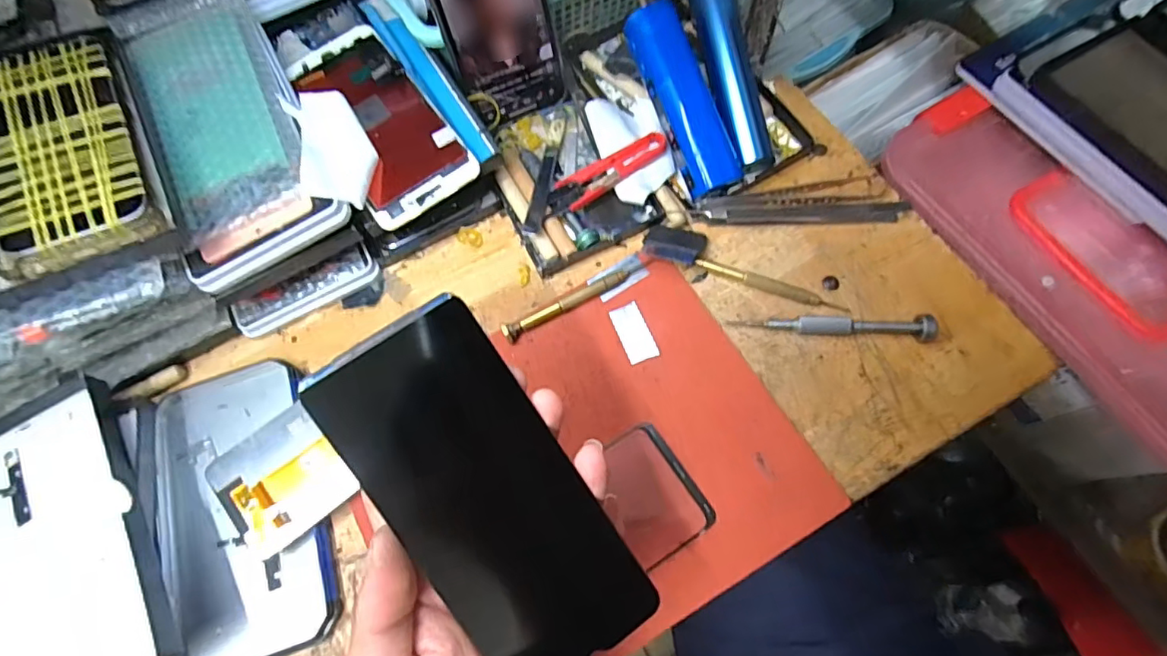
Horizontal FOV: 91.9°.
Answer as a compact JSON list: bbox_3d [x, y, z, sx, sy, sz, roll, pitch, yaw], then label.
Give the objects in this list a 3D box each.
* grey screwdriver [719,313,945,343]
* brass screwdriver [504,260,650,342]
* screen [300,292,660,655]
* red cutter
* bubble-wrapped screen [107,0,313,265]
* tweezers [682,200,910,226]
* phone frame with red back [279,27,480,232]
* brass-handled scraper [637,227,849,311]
[{"bbox_3d":[0.158,-0.003,0.357,0.123,0.019,0.013,4,70,5],"label":"grey screwdriver"},{"bbox_3d":[-0.003,-0.019,0.374,0.108,0.010,0.010,-27,70,-6],"label":"brass screwdriver"},{"bbox_3d":[-0.036,0.068,0.222,0.068,0.007,0.153,-34,97,-10],"label":"screen"},{"bbox_3d":[0.017,-0.110,0.399,0.092,0.014,0.026,-29,70,-7],"label":"red cutter"},{"bbox_3d":[-0.230,-0.138,0.358,0.084,0.016,0.183,-27,70,-6],"label":"bubble-wrapped screen"},{"bbox_3d":[0.151,-0.079,0.389,0.148,0.011,0.016,-3,69,3],"label":"tweezers"},{"bbox_3d":[-0.138,-0.140,0.382,0.072,0.013,0.147,-35,71,-9],"label":"phone frame with red back"},{"bbox_3d":[0.107,-0.044,0.379,0.135,0.011,0.030,17,71,10],"label":"brass-handled scraper"}]

